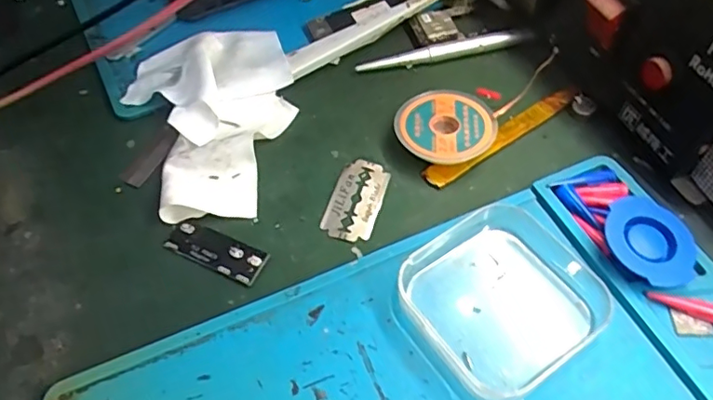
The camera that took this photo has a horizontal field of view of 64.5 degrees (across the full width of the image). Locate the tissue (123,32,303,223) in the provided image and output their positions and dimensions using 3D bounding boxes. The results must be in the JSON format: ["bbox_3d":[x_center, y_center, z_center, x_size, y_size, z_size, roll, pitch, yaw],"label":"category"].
[{"bbox_3d":[-0.064,-0.040,0.267,0.075,0.019,0.100,-20,56,-10],"label":"tissue"}]

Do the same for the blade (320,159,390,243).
[{"bbox_3d":[0.000,0.000,0.248,0.022,0.004,0.041,16,59,5],"label":"blade"}]

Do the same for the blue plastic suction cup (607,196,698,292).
[{"bbox_3d":[0.112,0.016,0.218,0.033,0.012,0.037,23,60,19],"label":"blue plastic suction cup"}]

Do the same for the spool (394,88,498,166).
[{"bbox_3d":[0.041,-0.033,0.261,0.045,0.013,0.039,-13,55,-5],"label":"spool"}]

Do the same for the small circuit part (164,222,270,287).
[{"bbox_3d":[-0.058,0.021,0.233,0.043,0.004,0.015,21,59,18],"label":"small circuit part"}]

